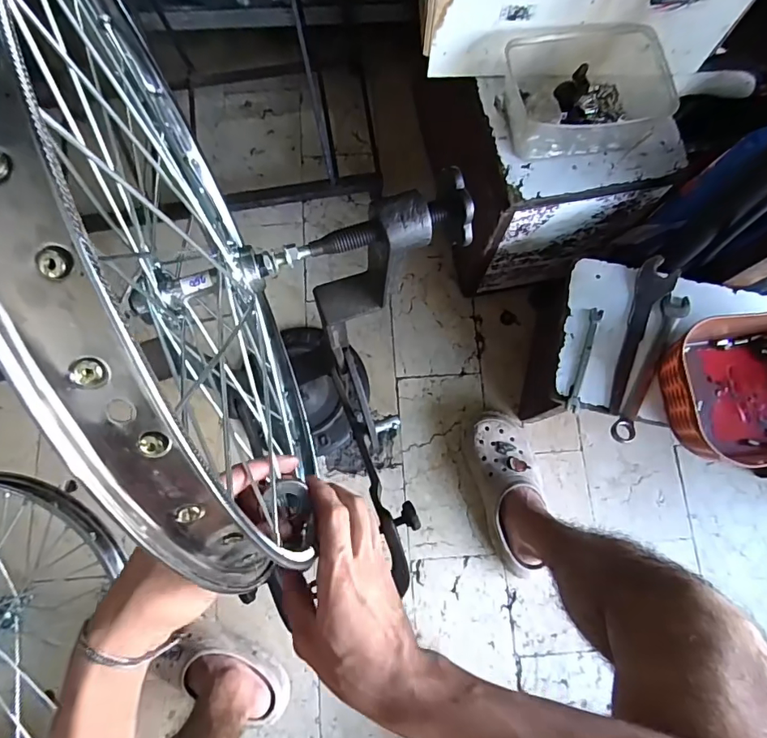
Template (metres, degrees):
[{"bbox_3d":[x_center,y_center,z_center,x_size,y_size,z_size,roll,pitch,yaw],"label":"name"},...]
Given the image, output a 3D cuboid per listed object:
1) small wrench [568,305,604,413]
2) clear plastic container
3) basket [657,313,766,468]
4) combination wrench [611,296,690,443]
[{"bbox_3d":[0.247,-0.012,0.571,0.014,0.006,0.131,18,77,3],"label":"small wrench"},{"bbox_3d":[0.239,-0.324,0.547,0.187,0.066,0.118,-8,77,-3],"label":"clear plastic container"},{"bbox_3d":[0.428,0.021,0.534,0.209,0.082,0.164,-2,77,-1],"label":"basket"},{"bbox_3d":[0.327,-0.003,0.571,0.028,0.009,0.200,27,78,5],"label":"combination wrench"}]

